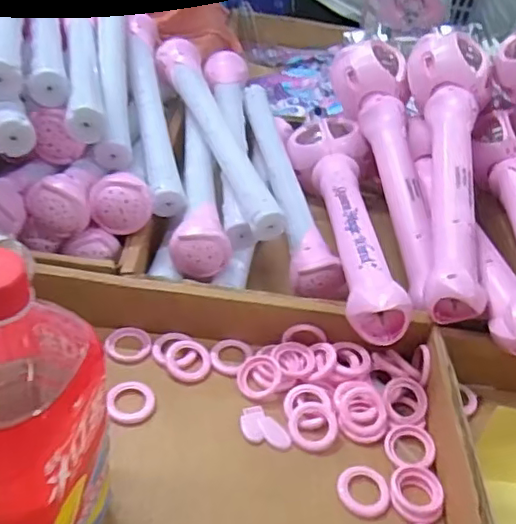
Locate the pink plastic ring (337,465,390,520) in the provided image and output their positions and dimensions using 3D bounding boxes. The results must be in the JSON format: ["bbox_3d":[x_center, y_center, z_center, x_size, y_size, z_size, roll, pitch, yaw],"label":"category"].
[{"bbox_3d":[0.075,0.162,0.431,0.036,0.004,0.036,5,40,-5],"label":"pink plastic ring"}]

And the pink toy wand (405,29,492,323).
[{"bbox_3d":[0.184,-0.099,0.585,0.073,0.055,0.341,8,59,3],"label":"pink toy wand"}]

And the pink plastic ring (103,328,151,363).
[{"bbox_3d":[-0.109,0.071,0.511,0.038,0.005,0.040,5,40,-5],"label":"pink plastic ring"}]

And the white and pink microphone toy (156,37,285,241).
[{"bbox_3d":[-0.039,-0.141,0.625,0.048,0.059,0.307,-11,44,-22],"label":"white and pink microphone toy"}]

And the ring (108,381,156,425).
[{"bbox_3d":[-0.097,0.107,0.466,0.036,0.006,0.039,5,40,-5],"label":"ring"}]

